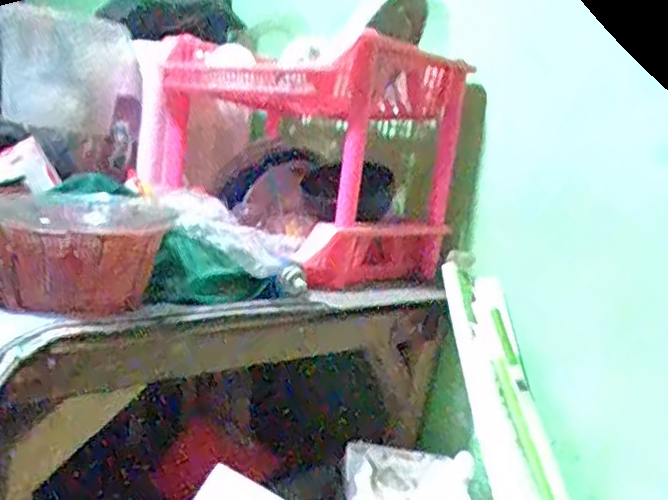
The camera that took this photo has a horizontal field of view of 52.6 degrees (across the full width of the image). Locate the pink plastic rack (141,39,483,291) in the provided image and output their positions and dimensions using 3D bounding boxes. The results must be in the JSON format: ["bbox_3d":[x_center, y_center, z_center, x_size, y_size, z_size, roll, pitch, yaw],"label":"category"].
[{"bbox_3d":[-0.068,-0.156,1.116,0.473,0.342,0.306,13,10,40],"label":"pink plastic rack"}]

